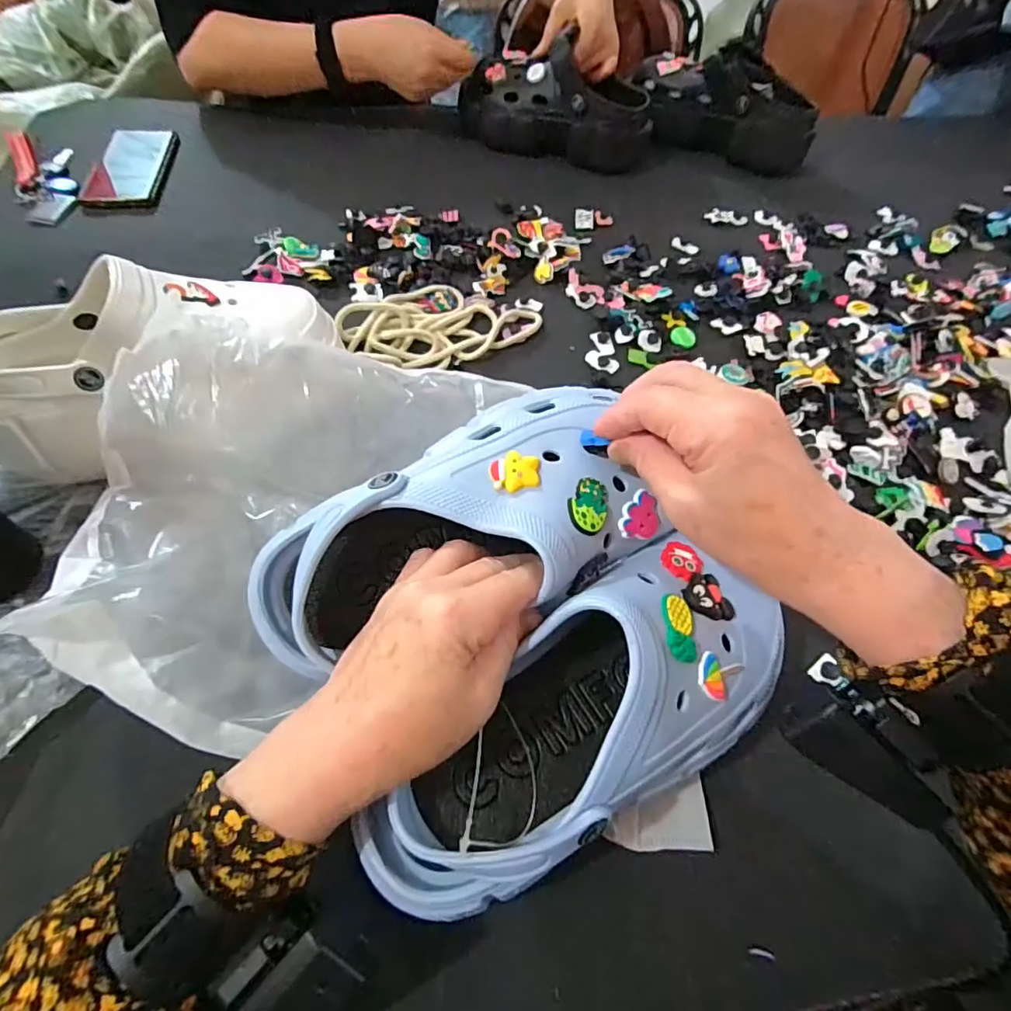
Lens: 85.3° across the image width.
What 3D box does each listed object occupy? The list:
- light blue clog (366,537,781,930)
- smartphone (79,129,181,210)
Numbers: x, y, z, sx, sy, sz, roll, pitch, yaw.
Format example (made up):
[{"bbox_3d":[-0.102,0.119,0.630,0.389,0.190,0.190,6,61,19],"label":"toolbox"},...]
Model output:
[{"bbox_3d":[0.042,0.100,0.257,0.221,0.077,0.091,-33,63,-14],"label":"light blue clog"},{"bbox_3d":[-0.425,-0.386,0.626,0.076,0.017,0.158,-3,54,-7],"label":"smartphone"}]

